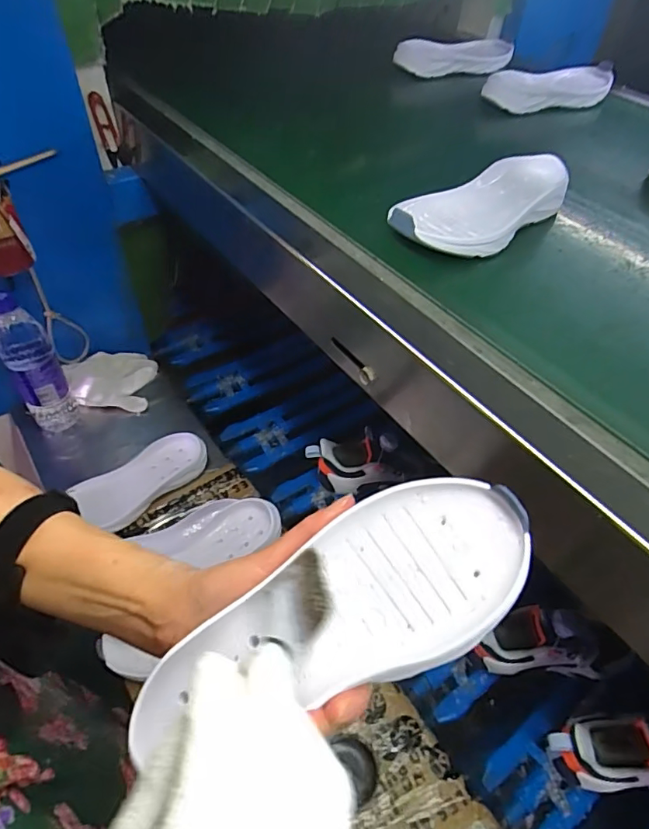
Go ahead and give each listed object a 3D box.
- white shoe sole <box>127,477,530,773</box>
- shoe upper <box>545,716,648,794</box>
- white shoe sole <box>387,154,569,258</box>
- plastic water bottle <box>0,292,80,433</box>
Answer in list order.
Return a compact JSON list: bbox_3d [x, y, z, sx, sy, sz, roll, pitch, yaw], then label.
[{"bbox_3d":[-0.001,0.102,0.262,0.215,0.032,0.081,-26,50,0],"label":"white shoe sole"},{"bbox_3d":[0.326,0.355,0.530,0.196,0.104,0.072,1,46,-5],"label":"shoe upper"},{"bbox_3d":[0.153,-0.197,0.489,0.210,0.045,0.086,-28,55,-28],"label":"white shoe sole"},{"bbox_3d":[-0.403,-0.064,0.712,0.063,0.222,0.055,-24,53,-26],"label":"plastic water bottle"}]

